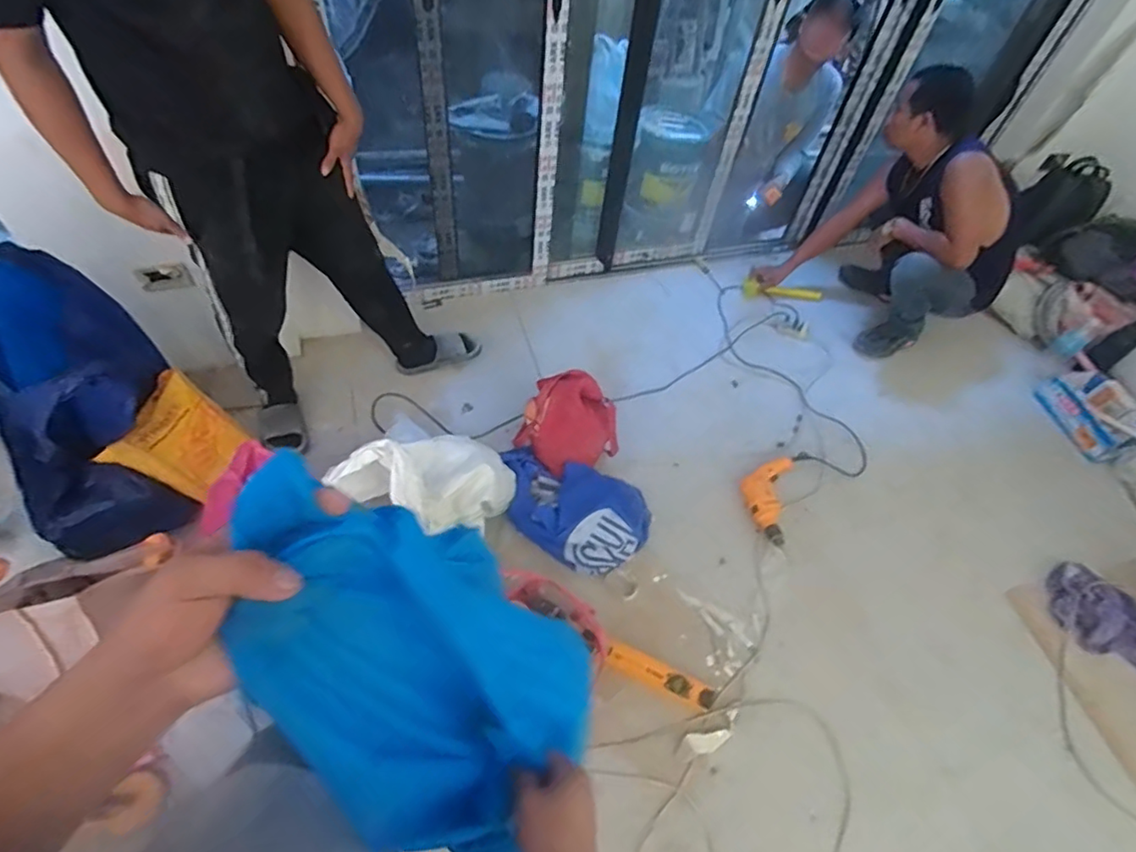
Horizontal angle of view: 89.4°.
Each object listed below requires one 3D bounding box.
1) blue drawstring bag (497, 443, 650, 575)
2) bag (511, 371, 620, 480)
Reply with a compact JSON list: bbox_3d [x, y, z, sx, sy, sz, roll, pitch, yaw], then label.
[{"bbox_3d":[0.012,0.222,1.530,0.409,0.131,0.271,17,54,7],"label":"blue drawstring bag"},{"bbox_3d":[0.001,-0.019,1.635,0.253,0.225,0.241,-27,61,-23],"label":"bag"}]

